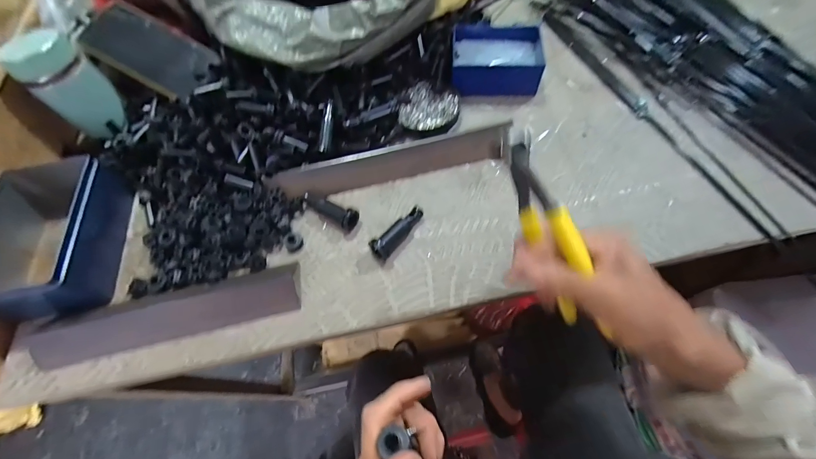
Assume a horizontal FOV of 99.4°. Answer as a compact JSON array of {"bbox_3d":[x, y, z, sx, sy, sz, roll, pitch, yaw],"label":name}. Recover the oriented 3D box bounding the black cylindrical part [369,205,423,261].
[{"bbox_3d":[-0.009,0.002,0.350,0.020,0.021,0.068,35,69,21],"label":"black cylindrical part"}]

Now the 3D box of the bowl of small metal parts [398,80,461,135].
[{"bbox_3d":[0.027,-0.148,0.430,0.069,0.016,0.069,-2,61,3],"label":"bowl of small metal parts"}]

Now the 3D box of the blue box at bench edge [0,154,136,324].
[{"bbox_3d":[-0.356,0.001,0.352,0.100,0.064,0.161,-10,61,-1],"label":"blue box at bench edge"}]

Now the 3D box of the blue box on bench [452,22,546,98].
[{"bbox_3d":[0.114,-0.221,0.448,0.109,0.038,0.088,6,62,8],"label":"blue box on bench"}]

